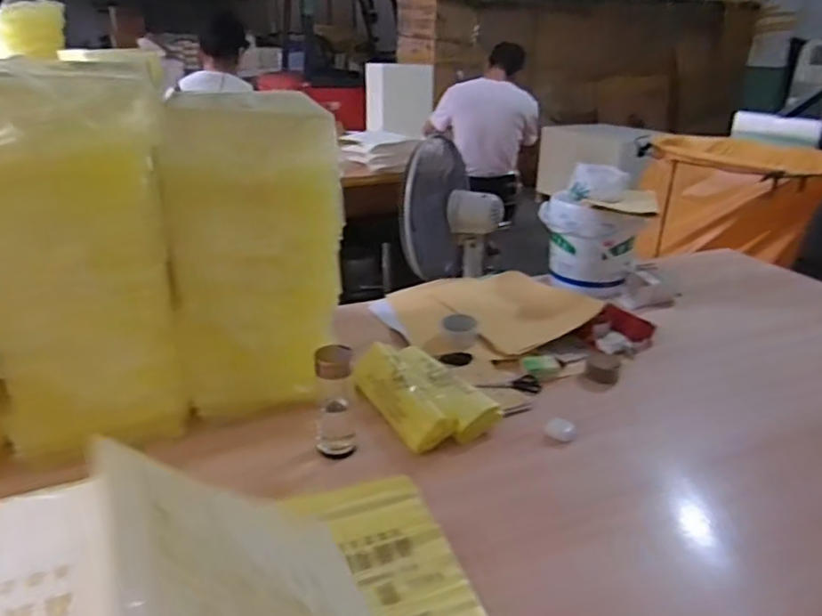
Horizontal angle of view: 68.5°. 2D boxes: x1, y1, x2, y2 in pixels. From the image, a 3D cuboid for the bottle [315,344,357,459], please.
[{"bbox_3d":[-0.128,0.152,1.025,0.064,0.199,0.052,-5,25,-14],"label":"bottle"}]

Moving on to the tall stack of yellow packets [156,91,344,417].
[{"bbox_3d":[-0.280,-0.101,1.102,0.283,0.528,0.181,-6,25,-16],"label":"tall stack of yellow packets"}]

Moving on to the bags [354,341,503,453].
[{"bbox_3d":[0.019,0.155,1.163,0.181,0.057,0.279,-13,28,-28],"label":"bags"}]

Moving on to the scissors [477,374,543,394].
[{"bbox_3d":[0.200,0.154,1.221,0.124,0.015,0.051,-2,24,-6],"label":"scissors"}]

